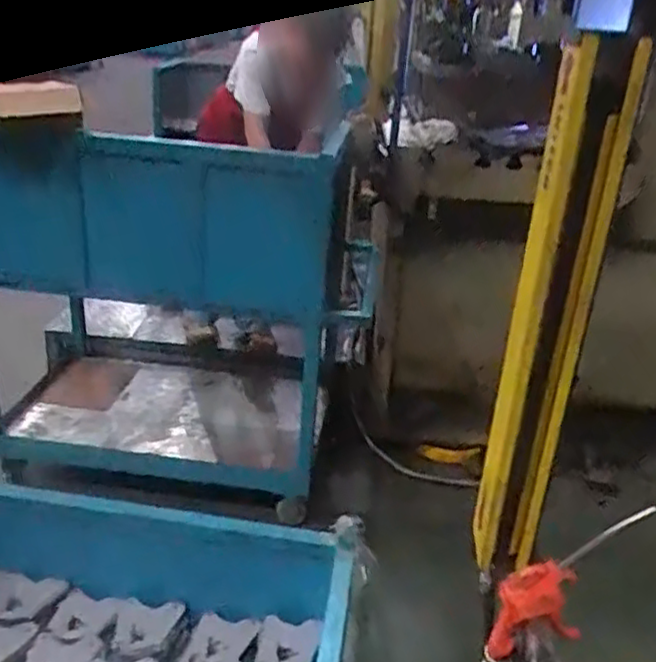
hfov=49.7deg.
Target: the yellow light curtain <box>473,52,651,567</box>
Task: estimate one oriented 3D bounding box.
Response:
[{"bbox_3d":[0.189,0.008,0.619,0.072,0.472,0.049,14,26,18],"label":"yellow light curtain"}]

